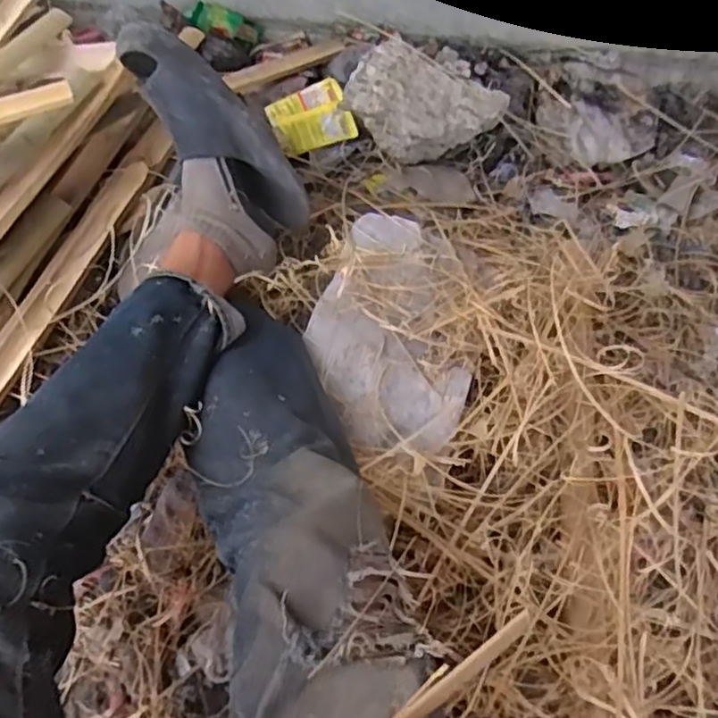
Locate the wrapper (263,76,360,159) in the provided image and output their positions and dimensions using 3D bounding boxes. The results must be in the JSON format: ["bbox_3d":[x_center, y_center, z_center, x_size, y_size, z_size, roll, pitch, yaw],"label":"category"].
[{"bbox_3d":[-0.076,-0.379,1.038,0.124,0.048,0.098,-24,64,-21],"label":"wrapper"}]

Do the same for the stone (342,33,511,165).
[{"bbox_3d":[0.099,-0.386,1.026,0.229,0.103,0.142,20,58,5],"label":"stone"}]

